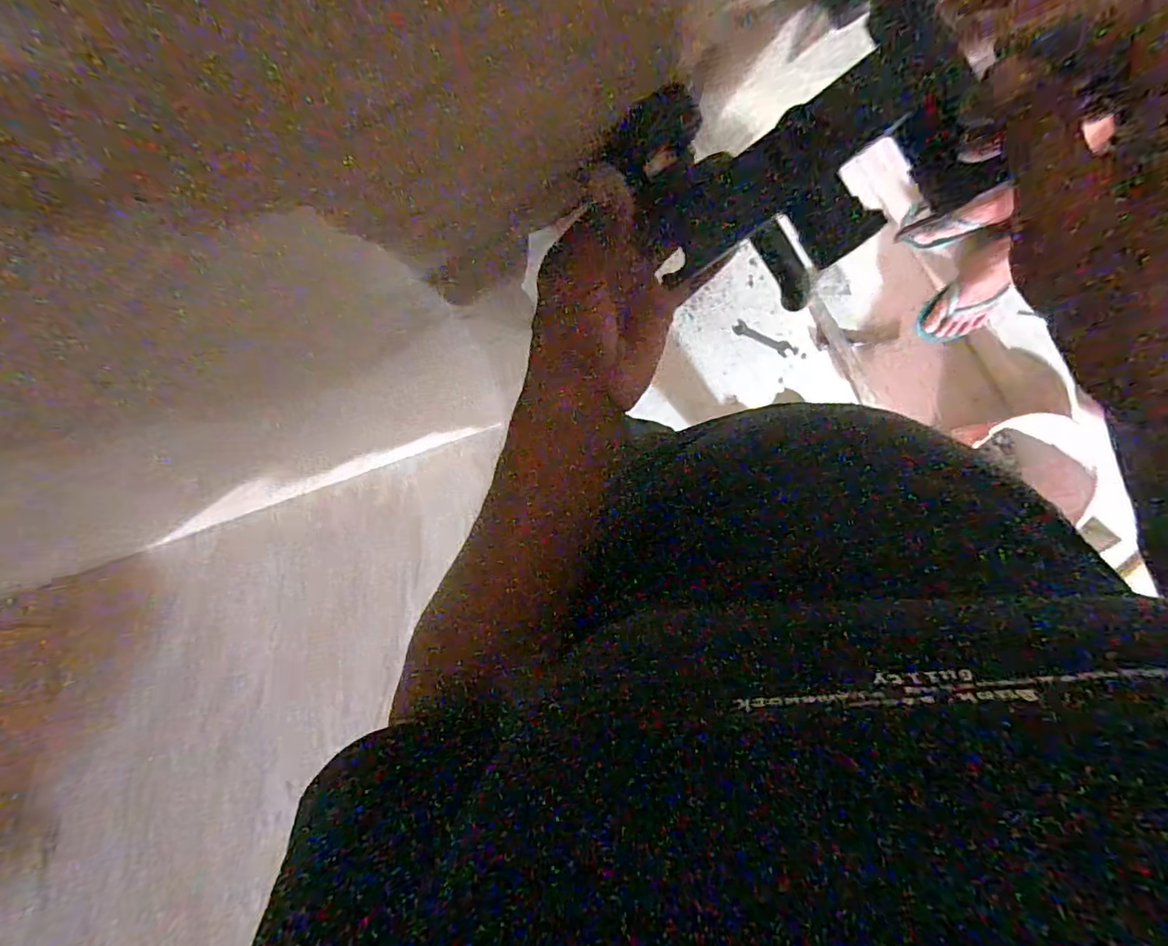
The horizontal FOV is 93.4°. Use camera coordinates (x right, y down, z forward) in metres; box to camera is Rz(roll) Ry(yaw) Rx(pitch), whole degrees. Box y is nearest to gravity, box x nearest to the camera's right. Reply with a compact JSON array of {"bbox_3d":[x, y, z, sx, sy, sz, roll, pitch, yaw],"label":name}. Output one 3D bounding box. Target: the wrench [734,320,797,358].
[{"bbox_3d":[0.434,-0.319,1.318,0.161,0.008,0.034,27,100,2],"label":"wrench"}]

